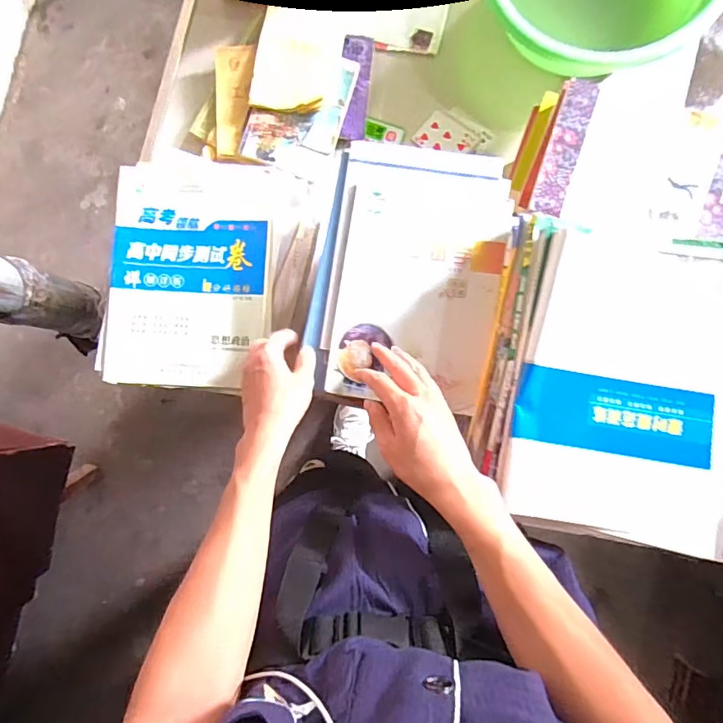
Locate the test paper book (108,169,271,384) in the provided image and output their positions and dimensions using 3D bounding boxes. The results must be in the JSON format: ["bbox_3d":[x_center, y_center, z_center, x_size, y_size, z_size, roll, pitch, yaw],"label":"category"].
[{"bbox_3d":[-0.226,-0.112,0.630,0.206,0.024,0.285,3,89,4],"label":"test paper book"}]

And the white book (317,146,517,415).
[{"bbox_3d":[0.063,-0.105,0.558,0.192,0.023,0.299,9,89,4],"label":"white book"}]

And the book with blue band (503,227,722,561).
[{"bbox_3d":[0.266,0.025,0.470,0.207,0.034,0.292,12,89,4],"label":"book with blue band"}]

